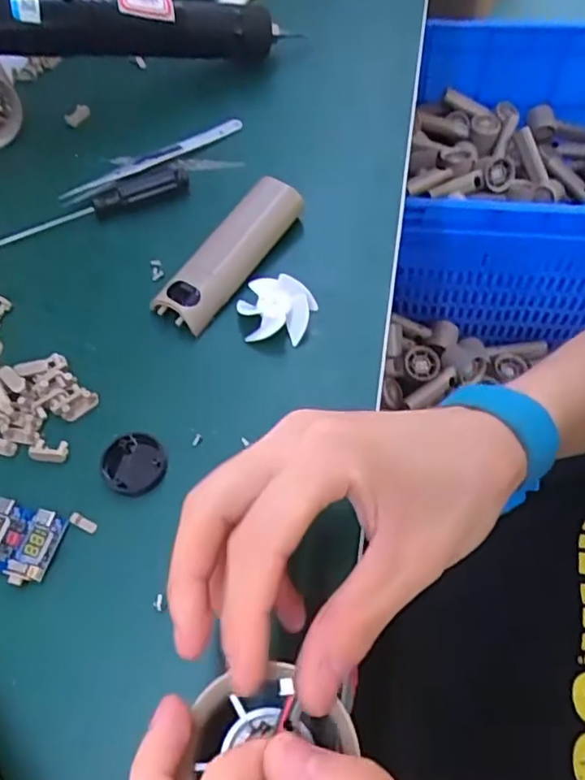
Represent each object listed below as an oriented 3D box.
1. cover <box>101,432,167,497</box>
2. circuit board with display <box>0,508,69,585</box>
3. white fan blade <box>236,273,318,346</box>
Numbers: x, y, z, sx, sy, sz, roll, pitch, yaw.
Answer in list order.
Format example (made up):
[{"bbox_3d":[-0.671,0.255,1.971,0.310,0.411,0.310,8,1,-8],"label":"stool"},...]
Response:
[{"bbox_3d":[-0.076,0.035,0.295,0.030,0.005,0.030,-2,59,3],"label":"cover"},{"bbox_3d":[-0.119,0.068,0.272,0.024,0.012,0.033,11,61,10],"label":"circuit board with display"},{"bbox_3d":[-0.009,-0.044,0.329,0.041,0.018,0.033,4,60,6],"label":"white fan blade"}]

